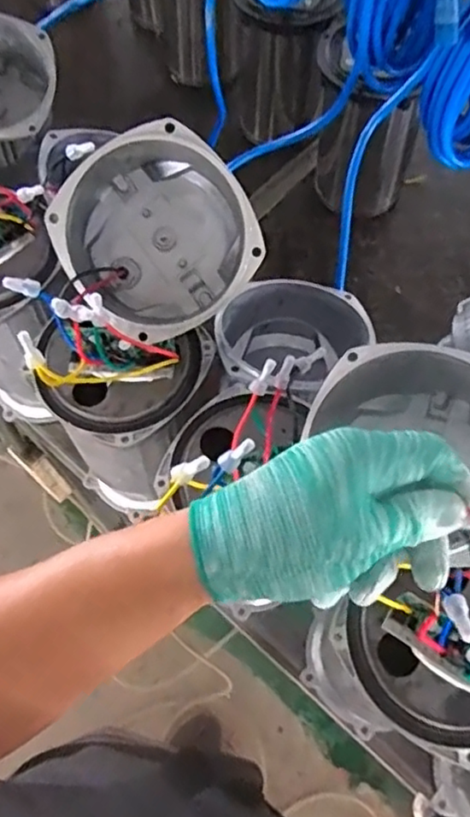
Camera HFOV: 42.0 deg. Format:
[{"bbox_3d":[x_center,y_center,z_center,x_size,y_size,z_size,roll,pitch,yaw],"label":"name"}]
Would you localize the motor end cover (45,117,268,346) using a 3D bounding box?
[{"bbox_3d":[-0.056,-0.127,0.456,0.130,0.078,0.130,-37,101,8],"label":"motor end cover"}]

